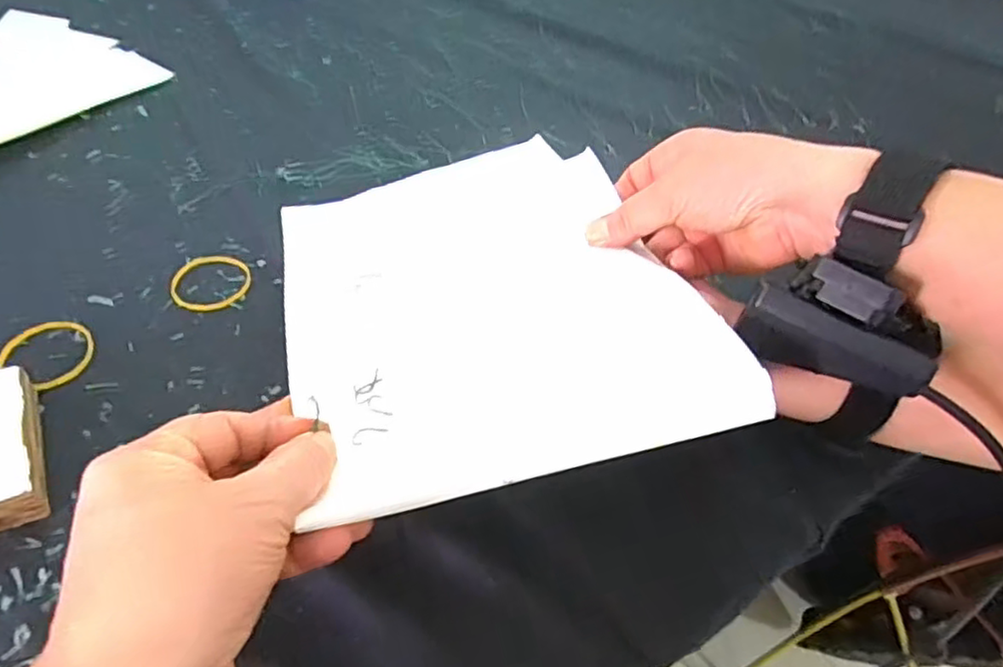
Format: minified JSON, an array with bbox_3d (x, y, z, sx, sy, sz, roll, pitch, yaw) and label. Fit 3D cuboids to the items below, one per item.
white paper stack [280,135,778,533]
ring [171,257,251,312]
[{"bbox_3d":[-0.016,-0.024,0.322,0.175,0.020,0.249,-15,38,-6],"label":"white paper stack"},{"bbox_3d":[-0.160,-0.029,0.359,0.040,0.004,0.044,5,46,-5],"label":"ring"}]

